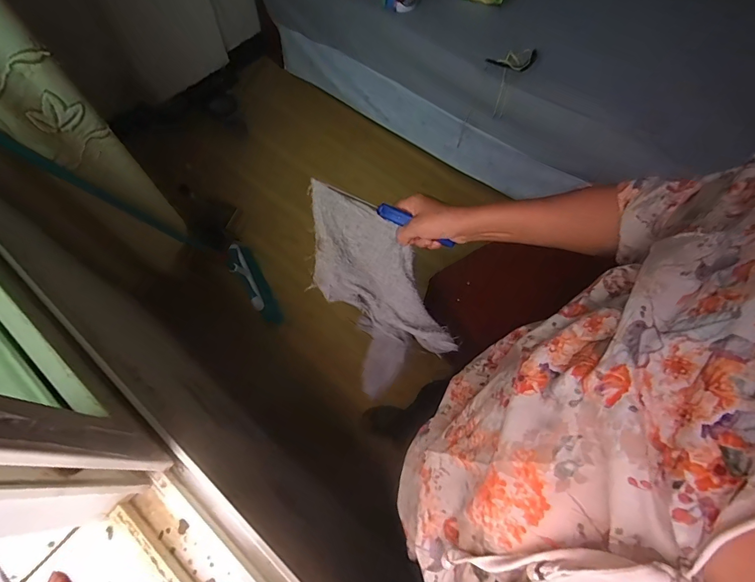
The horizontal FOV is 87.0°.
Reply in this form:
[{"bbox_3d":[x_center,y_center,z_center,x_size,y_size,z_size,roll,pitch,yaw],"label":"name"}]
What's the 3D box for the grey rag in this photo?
[{"bbox_3d":[0.005,0.023,0.609,0.126,0.370,0.149,-32,34,-15],"label":"grey rag"}]

